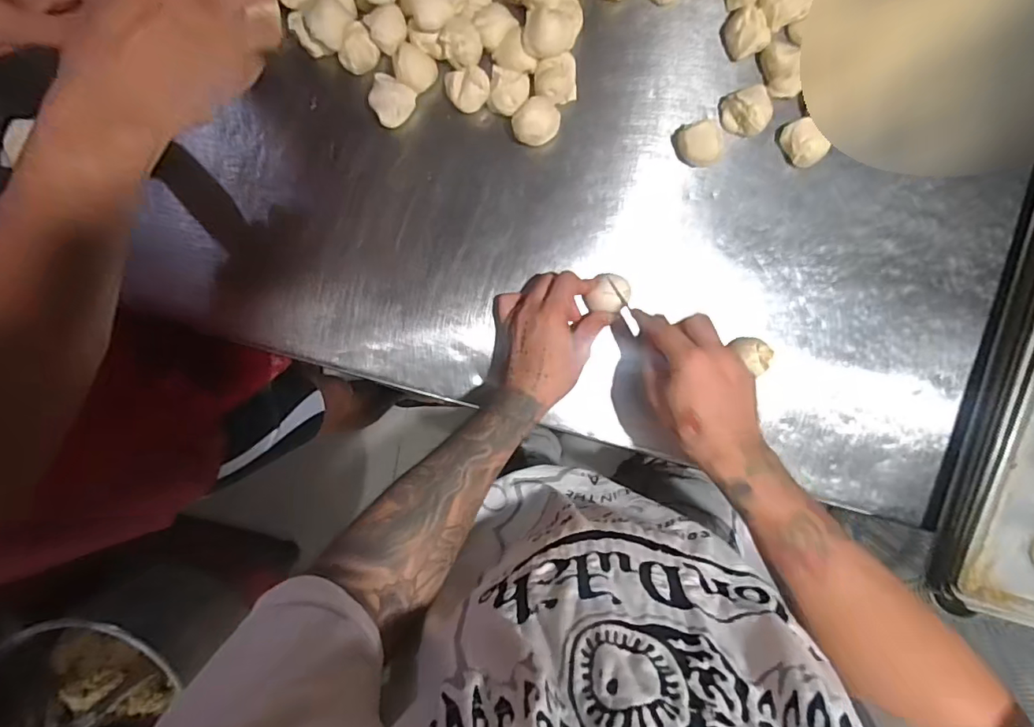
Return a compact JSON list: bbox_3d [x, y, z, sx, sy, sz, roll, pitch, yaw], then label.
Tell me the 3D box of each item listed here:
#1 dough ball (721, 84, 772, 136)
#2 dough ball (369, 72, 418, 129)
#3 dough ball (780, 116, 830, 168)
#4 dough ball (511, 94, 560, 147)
[{"bbox_3d":[0.224,-0.246,0.518,0.044,0.039,0.034,30,93,1],"label":"dough ball"},{"bbox_3d":[-0.127,-0.265,0.538,0.043,0.036,0.045,43,93,0],"label":"dough ball"},{"bbox_3d":[0.285,-0.219,0.527,0.034,0.028,0.046,-28,87,5],"label":"dough ball"},{"bbox_3d":[0.020,-0.241,0.528,0.048,0.035,0.044,3,92,2],"label":"dough ball"}]

